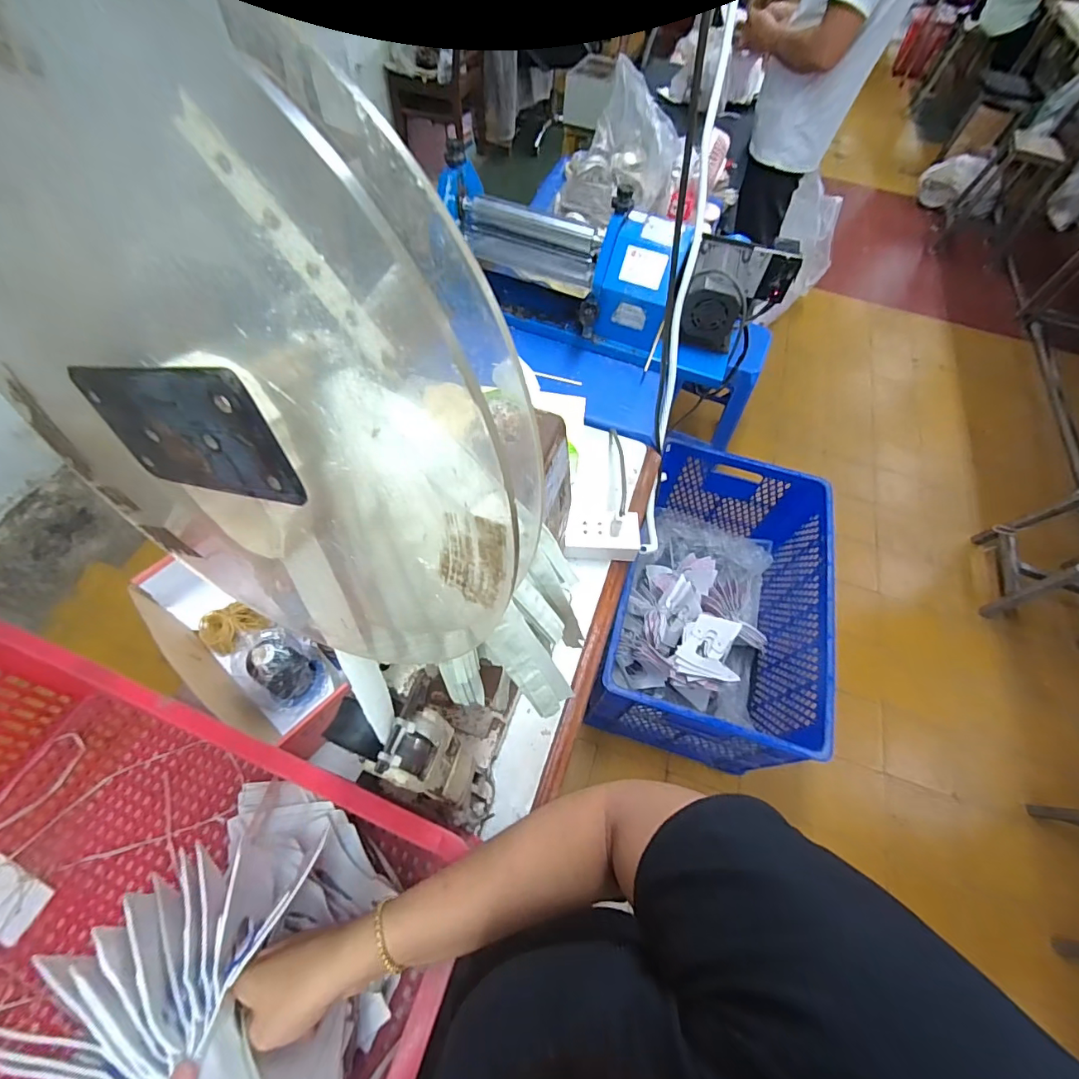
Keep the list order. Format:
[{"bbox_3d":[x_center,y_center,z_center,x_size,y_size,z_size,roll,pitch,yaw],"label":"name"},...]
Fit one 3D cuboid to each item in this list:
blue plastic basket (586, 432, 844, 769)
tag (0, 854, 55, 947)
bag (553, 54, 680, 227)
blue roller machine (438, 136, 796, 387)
[{"bbox_3d":[0.466,0.176,1.379,0.486,0.418,0.779,17,60,5],"label":"blue plastic basket"},{"bbox_3d":[-0.584,0.391,0.525,0.088,0.004,0.054,23,59,5],"label":"tag"},{"bbox_3d":[0.193,-0.943,1.167,0.288,0.226,0.249,16,60,4],"label":"bag"},{"bbox_3d":[0.150,-0.552,0.996,0.696,0.209,0.261,18,60,5],"label":"blue roller machine"}]

